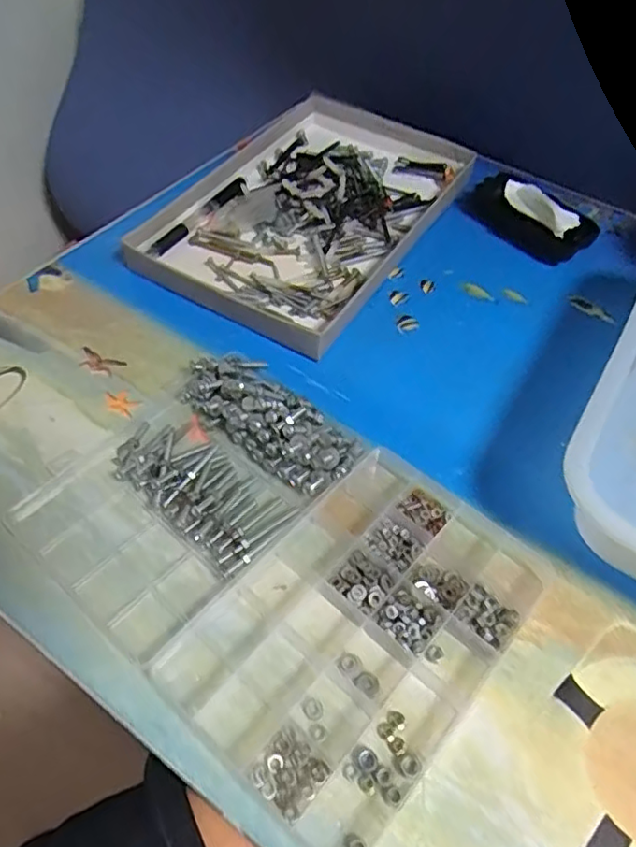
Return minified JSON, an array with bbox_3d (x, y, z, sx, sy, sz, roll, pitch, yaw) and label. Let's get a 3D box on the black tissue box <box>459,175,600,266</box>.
[{"bbox_3d":[0.183,-0.182,0.519,0.111,0.043,0.047,39,62,22],"label":"black tissue box"}]

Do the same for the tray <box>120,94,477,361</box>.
[{"bbox_3d":[0.006,-0.205,0.532,0.184,0.025,0.321,28,58,16],"label":"tray"}]

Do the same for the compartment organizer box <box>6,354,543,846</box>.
[{"bbox_3d":[-0.025,0.068,0.337,0.258,0.024,0.185,36,61,21],"label":"compartment organizer box"}]

